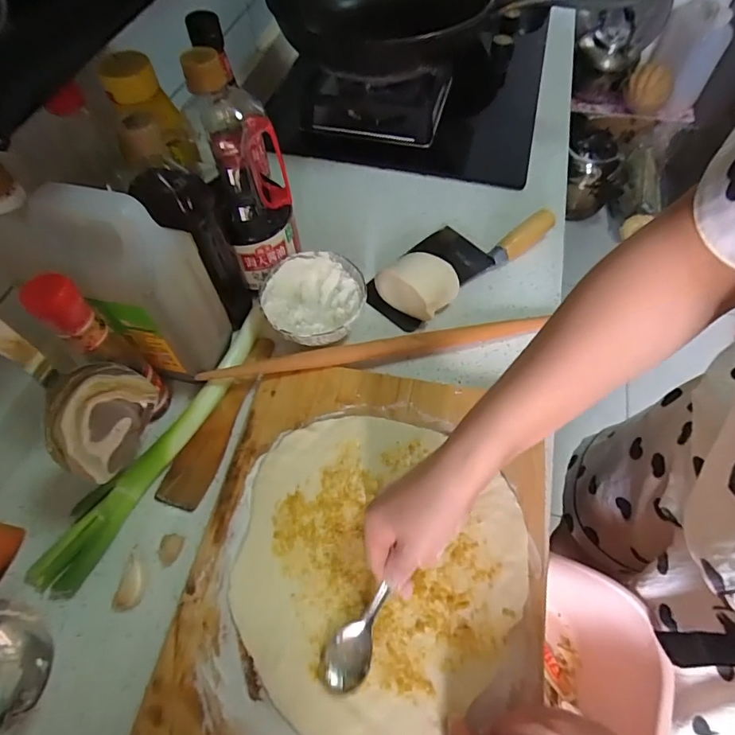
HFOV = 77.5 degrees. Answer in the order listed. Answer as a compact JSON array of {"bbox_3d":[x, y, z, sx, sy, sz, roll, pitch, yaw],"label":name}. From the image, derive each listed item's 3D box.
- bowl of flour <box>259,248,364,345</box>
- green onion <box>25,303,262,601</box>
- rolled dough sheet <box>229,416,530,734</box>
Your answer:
[{"bbox_3d":[-0.060,-0.073,0.531,0.113,0.051,0.119,0,59,1],"label":"bowl of flour"},{"bbox_3d":[-0.204,0.065,0.467,0.045,0.026,0.331,25,63,15],"label":"green onion"},{"bbox_3d":[-0.002,0.165,0.406,0.253,0.005,0.247,35,67,20],"label":"rolled dough sheet"}]

